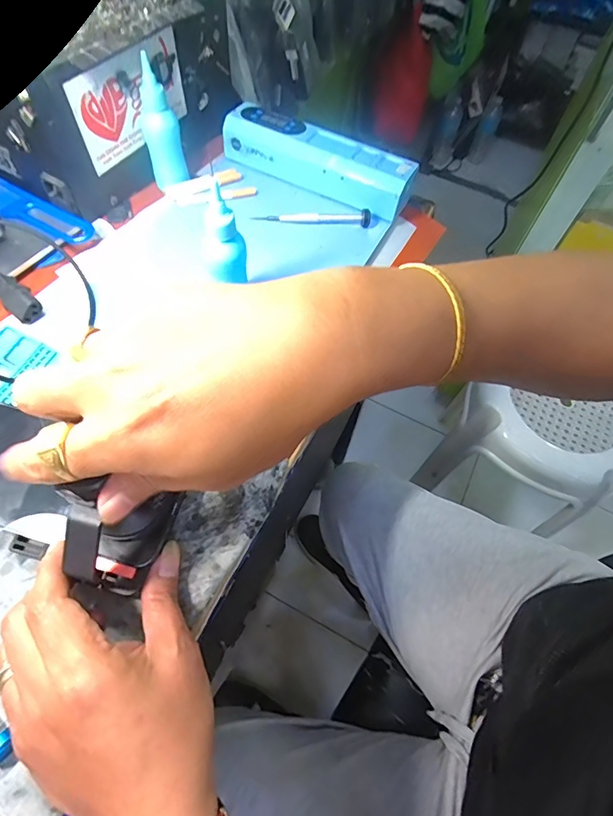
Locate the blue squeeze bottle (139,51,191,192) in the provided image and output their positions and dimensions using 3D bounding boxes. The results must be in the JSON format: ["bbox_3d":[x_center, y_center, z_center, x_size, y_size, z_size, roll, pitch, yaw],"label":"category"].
[{"bbox_3d":[-0.142,-0.273,0.427,0.029,0.110,0.032,34,63,15],"label":"blue squeeze bottle"}]

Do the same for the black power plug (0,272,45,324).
[{"bbox_3d":[-0.253,-0.099,0.376,0.061,0.020,0.023,39,64,17],"label":"black power plug"}]

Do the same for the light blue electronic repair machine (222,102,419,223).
[{"bbox_3d":[0.012,-0.269,0.474,0.207,0.040,0.050,26,61,11],"label":"light blue electronic repair machine"}]

